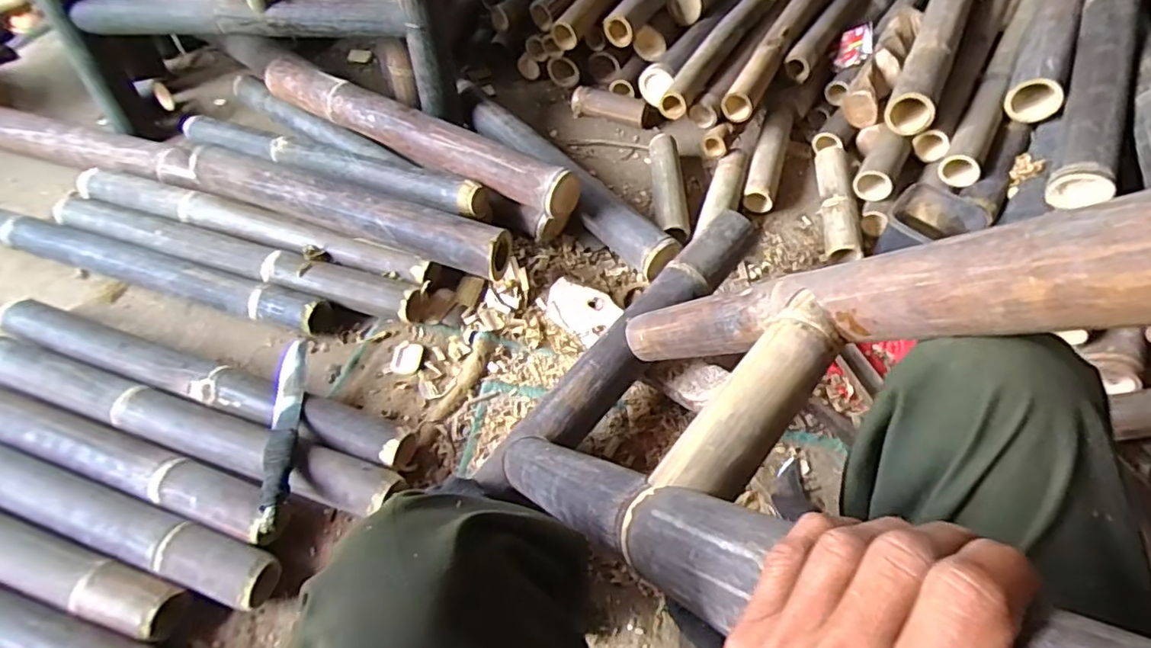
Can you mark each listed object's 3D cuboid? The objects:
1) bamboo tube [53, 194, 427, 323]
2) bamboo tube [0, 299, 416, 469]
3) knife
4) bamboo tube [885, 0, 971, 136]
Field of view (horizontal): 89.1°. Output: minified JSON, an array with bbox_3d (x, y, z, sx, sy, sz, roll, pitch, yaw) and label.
[{"bbox_3d":[-0.550,-0.105,0.941,0.651,0.069,0.069,14,57,10],"label":"bamboo tube"},{"bbox_3d":[-0.530,0.068,0.813,0.652,0.066,0.073,16,58,11],"label":"bamboo tube"},{"bbox_3d":[-0.379,0.120,0.767,0.040,0.034,0.287,-13,42,-8],"label":"knife"},{"bbox_3d":[0.662,-0.537,1.062,0.064,0.064,0.570,23,59,16],"label":"bamboo tube"}]

